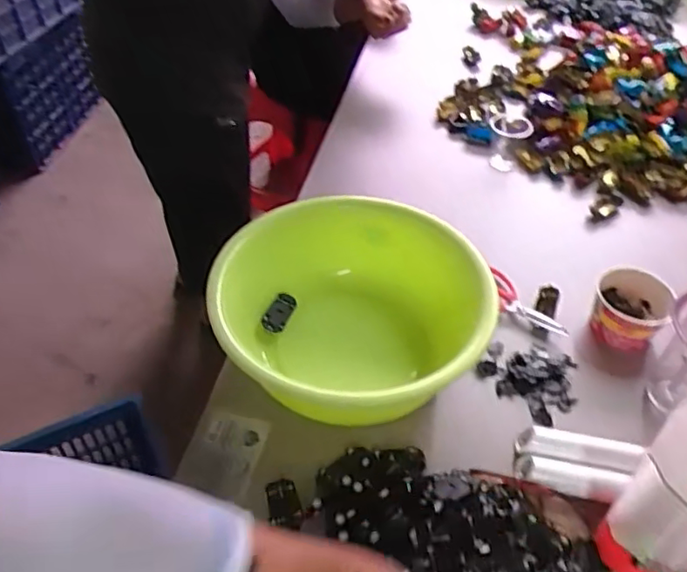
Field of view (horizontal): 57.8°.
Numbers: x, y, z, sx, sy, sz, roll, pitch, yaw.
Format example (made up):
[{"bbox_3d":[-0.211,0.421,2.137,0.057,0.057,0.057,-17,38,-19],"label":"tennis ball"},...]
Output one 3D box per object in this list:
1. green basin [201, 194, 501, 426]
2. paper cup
[{"bbox_3d":[0.009,0.044,0.761,0.306,0.145,0.287,1,47,-1],"label":"green basin"},{"bbox_3d":[0.366,0.030,0.800,0.088,0.057,0.099,26,52,20],"label":"paper cup"}]

